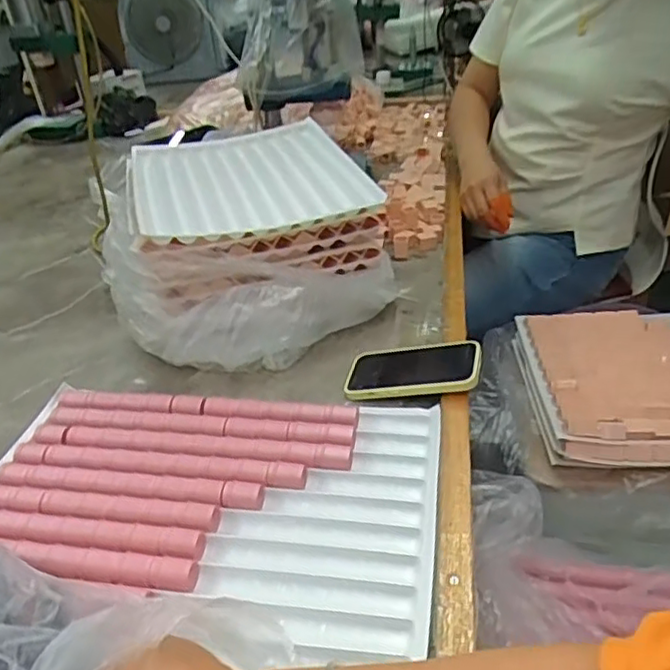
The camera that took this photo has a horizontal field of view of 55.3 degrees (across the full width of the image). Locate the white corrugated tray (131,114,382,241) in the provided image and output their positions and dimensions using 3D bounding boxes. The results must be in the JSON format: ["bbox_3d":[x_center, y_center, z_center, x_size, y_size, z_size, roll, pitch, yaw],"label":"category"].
[{"bbox_3d":[-0.131,-0.232,0.919,0.299,0.029,0.407,-12,34,-10],"label":"white corrugated tray"}]

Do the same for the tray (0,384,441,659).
[{"bbox_3d":[-0.122,0.139,0.607,0.432,0.023,0.268,4,34,13],"label":"tray"}]

